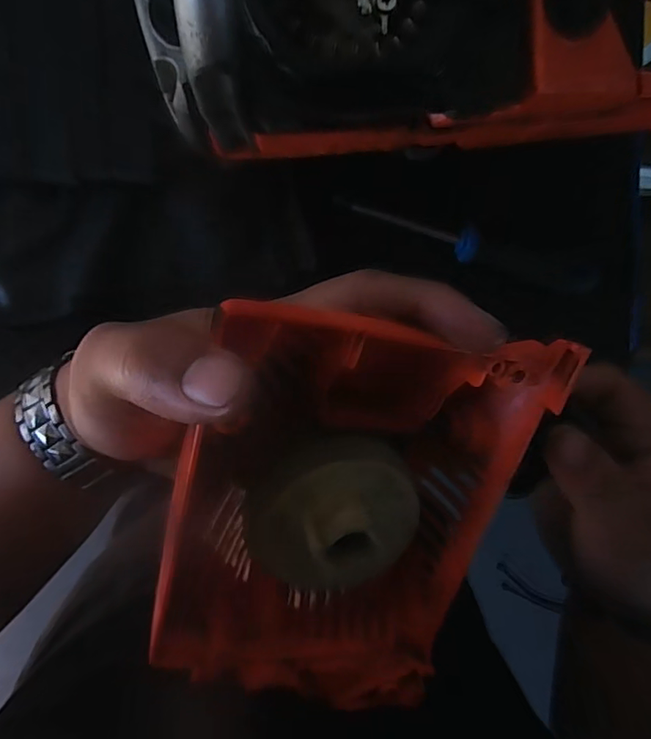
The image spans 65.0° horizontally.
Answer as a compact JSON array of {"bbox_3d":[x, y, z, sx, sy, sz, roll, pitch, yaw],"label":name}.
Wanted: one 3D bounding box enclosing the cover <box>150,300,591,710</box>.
[{"bbox_3d":[0.005,0.059,0.202,0.130,0.060,0.177,3,122,-19],"label":"cover"}]

